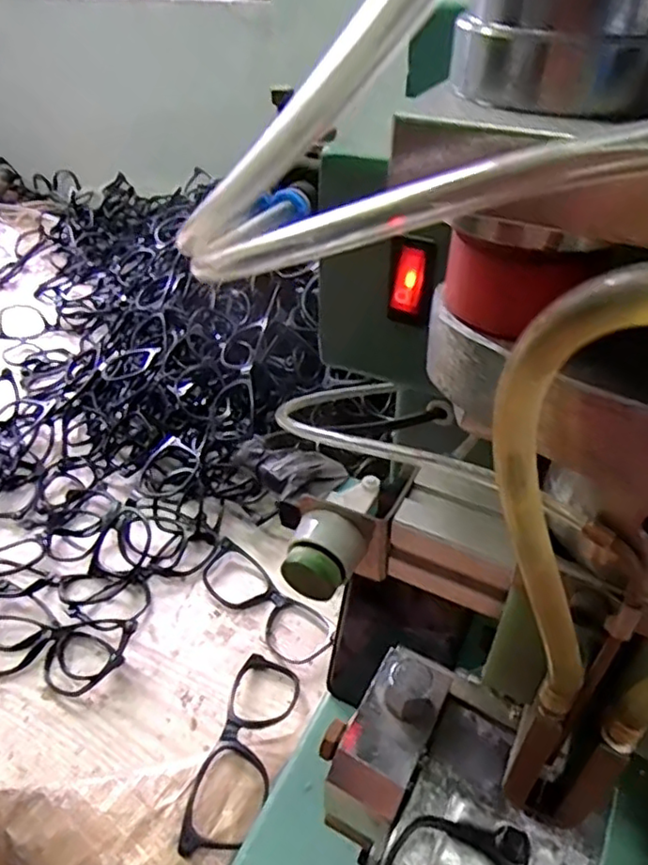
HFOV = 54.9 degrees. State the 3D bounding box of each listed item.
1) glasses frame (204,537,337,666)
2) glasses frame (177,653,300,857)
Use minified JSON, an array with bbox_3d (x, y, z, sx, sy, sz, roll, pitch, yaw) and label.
[{"bbox_3d":[-0.051,0.147,0.548,0.145,0.014,0.055,30,49,31],"label":"glasses frame"},{"bbox_3d":[-0.056,0.220,0.444,0.052,0.023,0.149,7,33,15],"label":"glasses frame"}]

